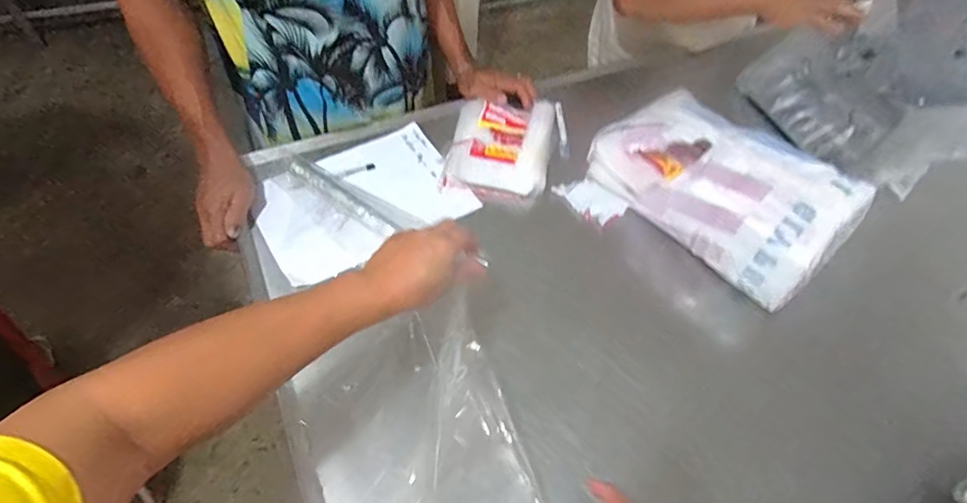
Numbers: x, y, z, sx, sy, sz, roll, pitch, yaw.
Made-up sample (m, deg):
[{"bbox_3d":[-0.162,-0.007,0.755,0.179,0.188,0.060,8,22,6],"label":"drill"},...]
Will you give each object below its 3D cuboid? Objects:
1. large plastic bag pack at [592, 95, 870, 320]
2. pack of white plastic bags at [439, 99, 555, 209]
[{"bbox_3d":[0.332,-0.100,0.744,0.172,0.105,0.346,-35,63,-25],"label":"large plastic bag pack"},{"bbox_3d":[0.028,-0.171,0.827,0.163,0.049,0.198,11,54,5],"label":"pack of white plastic bags"}]

